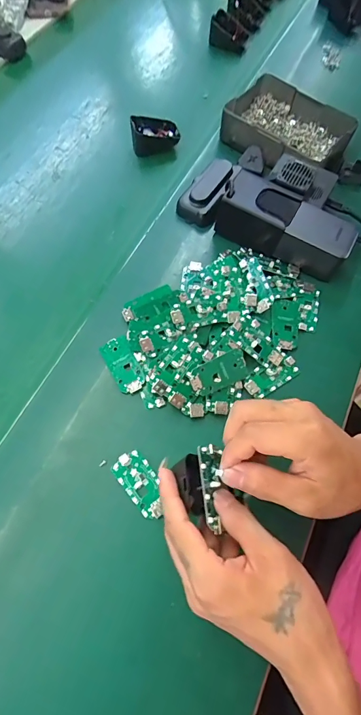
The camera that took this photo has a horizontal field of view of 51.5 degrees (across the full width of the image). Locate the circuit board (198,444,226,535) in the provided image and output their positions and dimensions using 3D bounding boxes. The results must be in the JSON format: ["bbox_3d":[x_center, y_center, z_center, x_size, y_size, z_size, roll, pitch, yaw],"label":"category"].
[{"bbox_3d":[0.023,0.097,0.282,0.022,0.008,0.063,25,51,-32],"label":"circuit board"}]

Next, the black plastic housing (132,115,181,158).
[{"bbox_3d":[-0.035,-0.317,0.532,0.067,0.031,0.052,-2,65,-1],"label":"black plastic housing"}]

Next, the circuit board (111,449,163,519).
[{"bbox_3d":[-0.036,0.118,0.349,0.031,0.004,0.063,-36,70,-16],"label":"circuit board"}]

